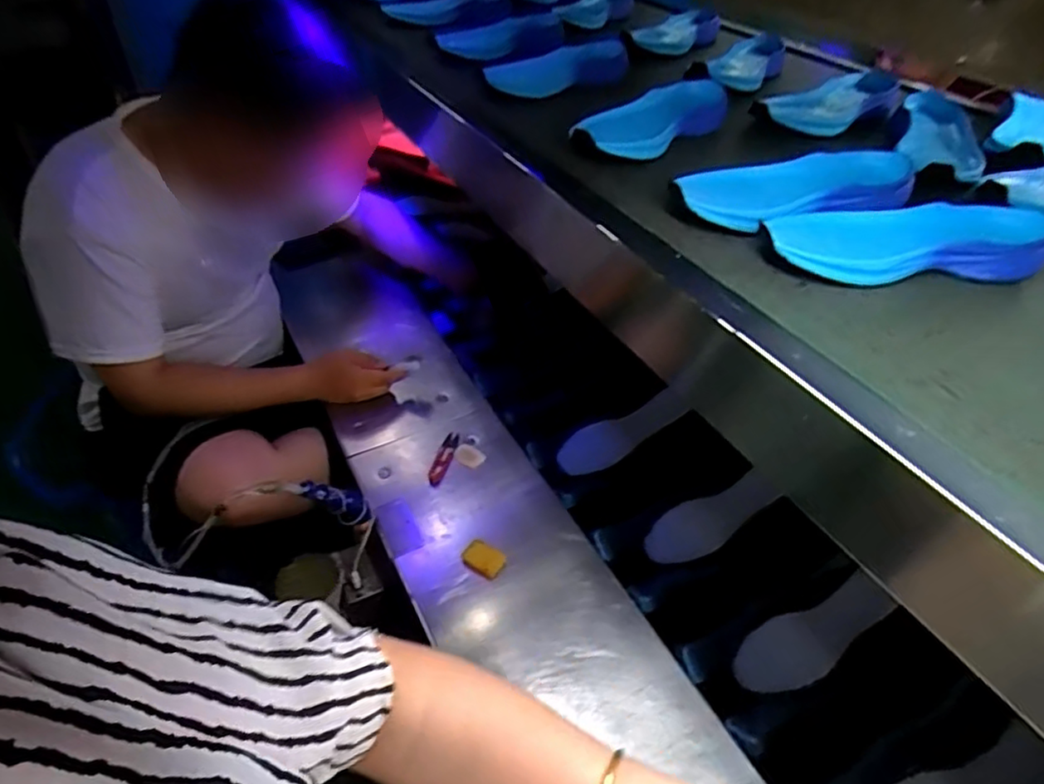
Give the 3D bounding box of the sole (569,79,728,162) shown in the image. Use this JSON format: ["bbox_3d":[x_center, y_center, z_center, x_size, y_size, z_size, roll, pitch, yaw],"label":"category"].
[{"bbox_3d":[0.167,-0.340,0.787,0.262,0.035,0.094,-28,49,-33],"label":"sole"}]

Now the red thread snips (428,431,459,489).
[{"bbox_3d":[-0.115,0.099,0.939,0.023,0.009,0.100,12,40,9],"label":"red thread snips"}]

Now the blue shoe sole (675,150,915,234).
[{"bbox_3d":[0.273,-0.205,0.642,0.255,0.039,0.109,-14,43,-21],"label":"blue shoe sole"}]

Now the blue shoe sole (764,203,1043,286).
[{"bbox_3d":[0.349,-0.141,0.582,0.255,0.034,0.092,-1,40,-7],"label":"blue shoe sole"}]

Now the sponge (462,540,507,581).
[{"bbox_3d":[-0.048,0.214,0.808,0.052,0.013,0.036,21,42,19],"label":"sponge"}]

